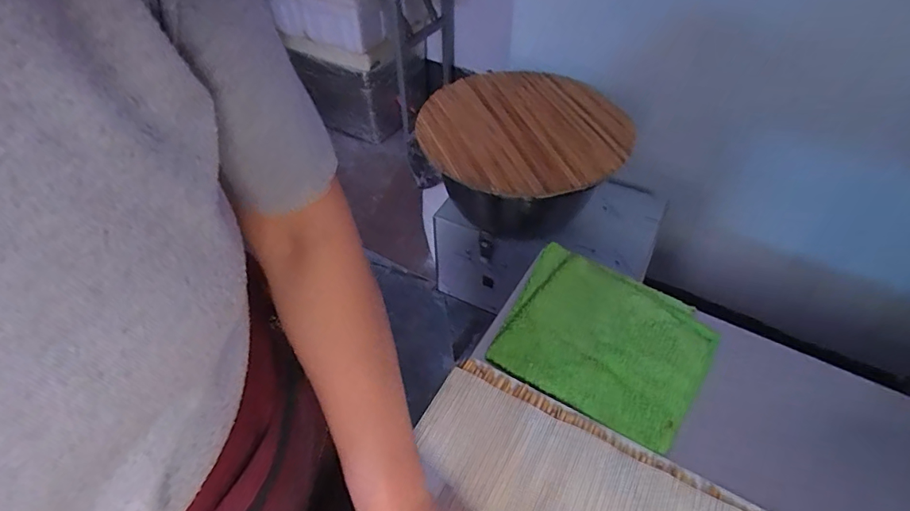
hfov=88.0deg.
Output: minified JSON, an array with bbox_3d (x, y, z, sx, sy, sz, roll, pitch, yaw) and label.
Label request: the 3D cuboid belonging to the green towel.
[{"bbox_3d":[0.176,0.090,0.547,0.217,0.013,0.211,24,51,21],"label":"green towel"}]

